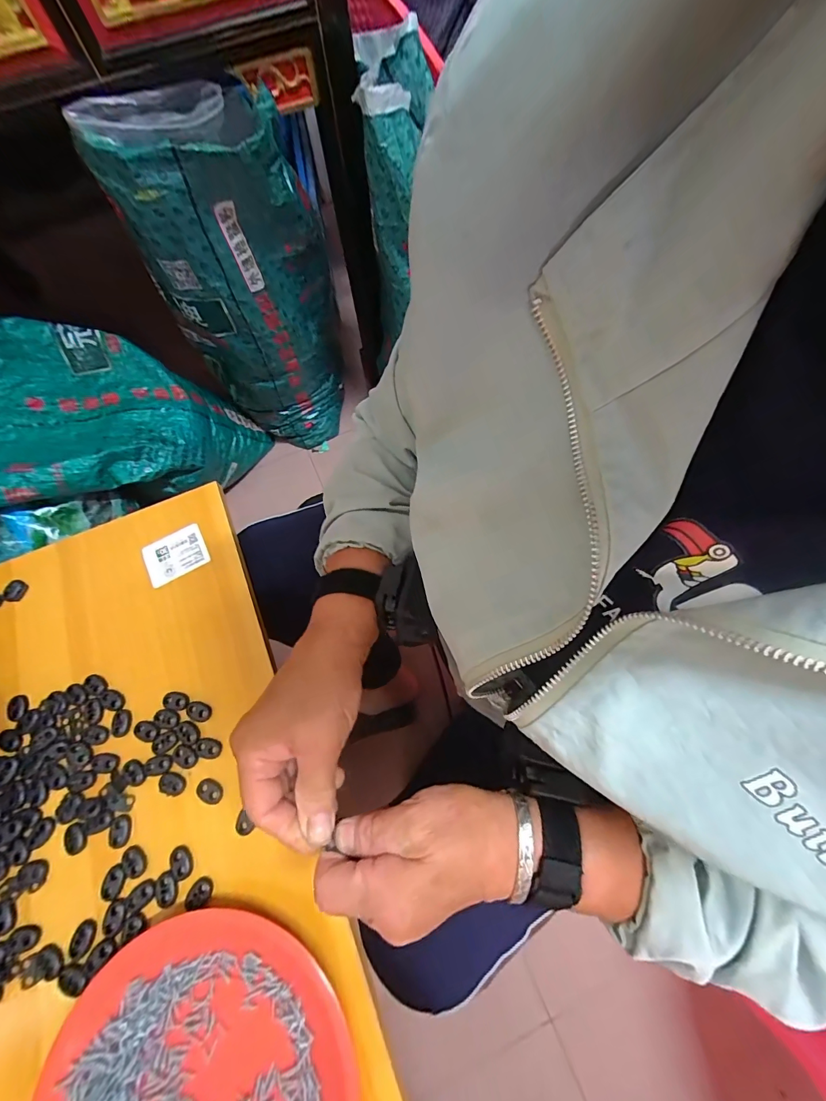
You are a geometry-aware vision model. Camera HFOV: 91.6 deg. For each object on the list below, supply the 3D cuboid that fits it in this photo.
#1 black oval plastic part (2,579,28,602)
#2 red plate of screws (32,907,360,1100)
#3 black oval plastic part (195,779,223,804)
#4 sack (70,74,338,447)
[{"bbox_3d":[-0.394,0.039,0.397,0.021,0.004,0.022,11,69,7],"label":"black oval plastic part"},{"bbox_3d":[-0.135,0.348,0.247,0.189,0.024,0.184,-1,68,3],"label":"red plate of screws"},{"bbox_3d":[-0.164,0.194,0.322,0.022,0.004,0.016,20,70,11],"label":"black oval plastic part"},{"bbox_3d":[-0.292,-0.455,0.788,0.302,0.614,0.153,-24,69,-6],"label":"sack"}]

